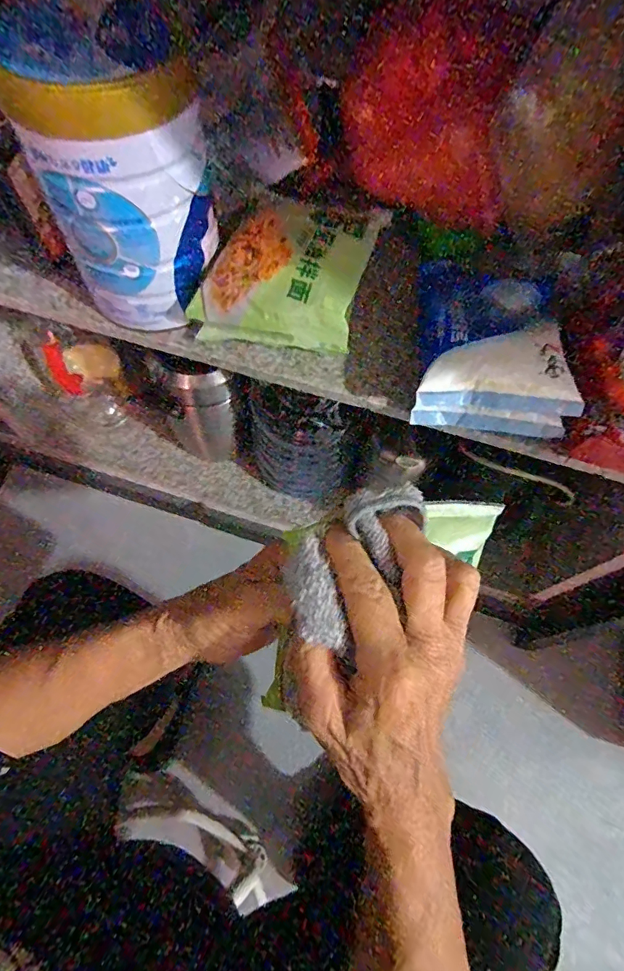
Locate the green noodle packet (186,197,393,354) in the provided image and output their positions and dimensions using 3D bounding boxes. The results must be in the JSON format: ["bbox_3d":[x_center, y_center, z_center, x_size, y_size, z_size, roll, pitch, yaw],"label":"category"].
[{"bbox_3d":[-0.020,-0.178,0.407,0.129,0.063,0.122,16,65,5],"label":"green noodle packet"}]

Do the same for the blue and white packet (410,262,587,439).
[{"bbox_3d":[0.147,-0.129,0.397,0.127,0.068,0.159,6,64,0],"label":"blue and white packet"}]

